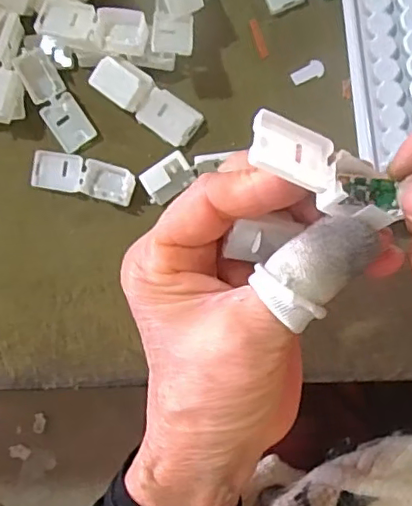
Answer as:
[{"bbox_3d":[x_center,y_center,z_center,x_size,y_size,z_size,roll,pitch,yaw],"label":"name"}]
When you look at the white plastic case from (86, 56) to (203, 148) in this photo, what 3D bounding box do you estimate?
[{"bbox_3d":[-0.030,-0.078,0.289,0.057,0.009,0.021,31,94,-13],"label":"white plastic case"}]

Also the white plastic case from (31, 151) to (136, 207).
[{"bbox_3d":[-0.065,-0.040,0.298,0.057,0.010,0.020,12,88,3],"label":"white plastic case"}]

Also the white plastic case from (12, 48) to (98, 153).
[{"bbox_3d":[-0.081,-0.081,0.303,0.019,0.011,0.055,-33,86,1],"label":"white plastic case"}]

